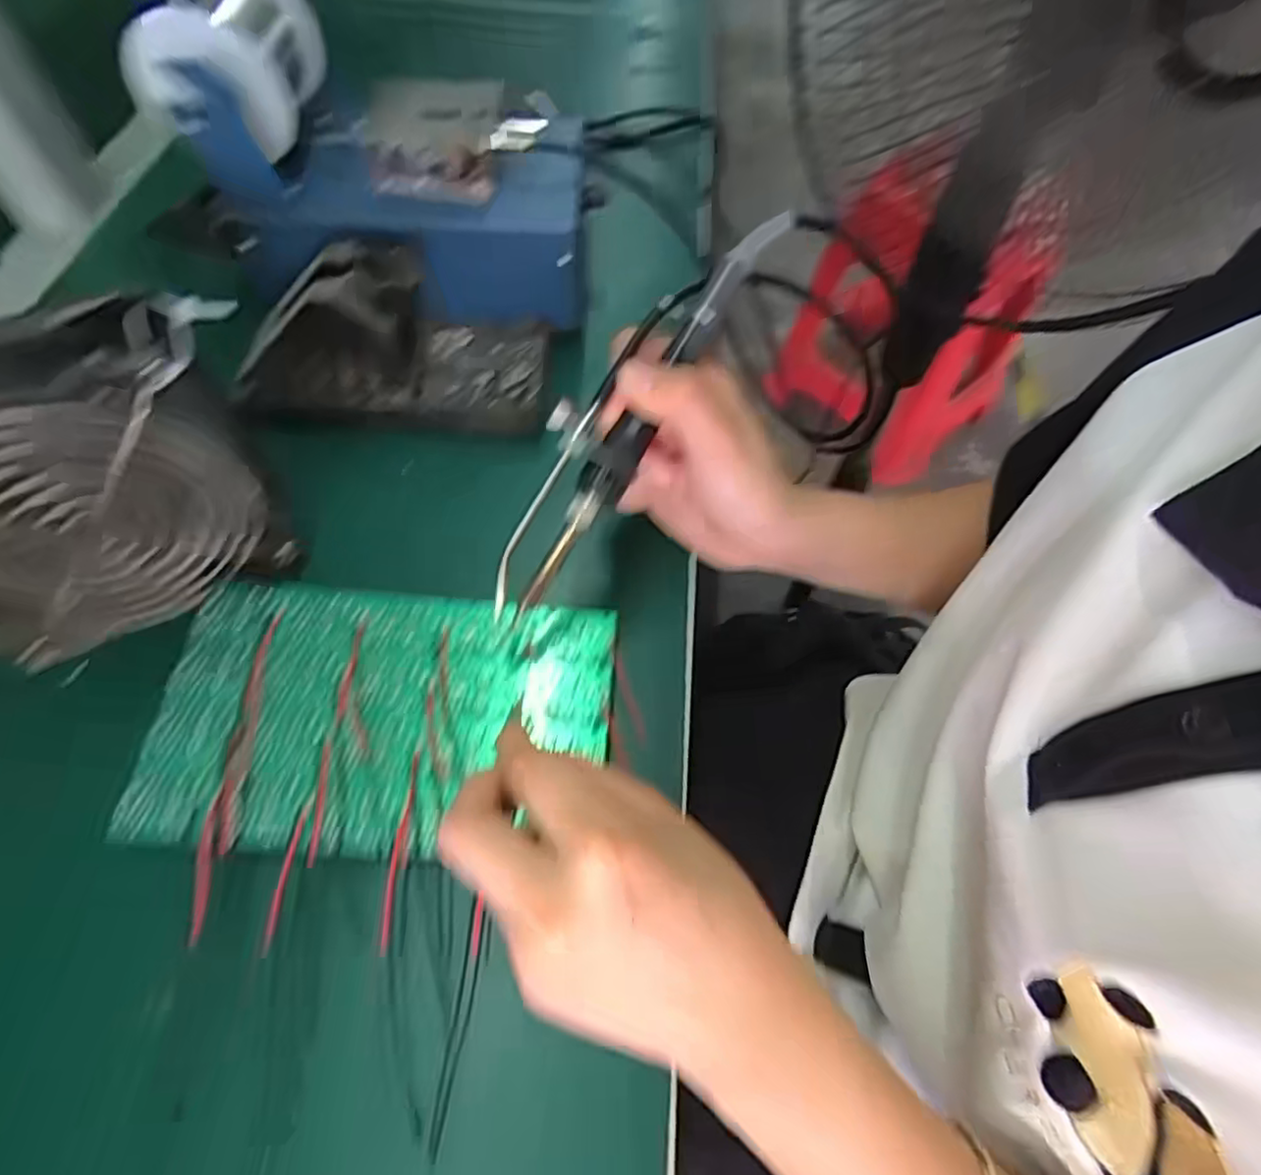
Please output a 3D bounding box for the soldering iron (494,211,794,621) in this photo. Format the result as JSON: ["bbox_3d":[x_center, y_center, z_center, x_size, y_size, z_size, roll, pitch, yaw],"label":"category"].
[{"bbox_3d":[0.001,-0.079,0.267,0.031,0.023,0.200,32,83,17],"label":"soldering iron"}]

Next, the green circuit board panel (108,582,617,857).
[{"bbox_3d":[-0.096,0.050,0.263,0.172,0.004,0.104,3,61,-3],"label":"green circuit board panel"}]

